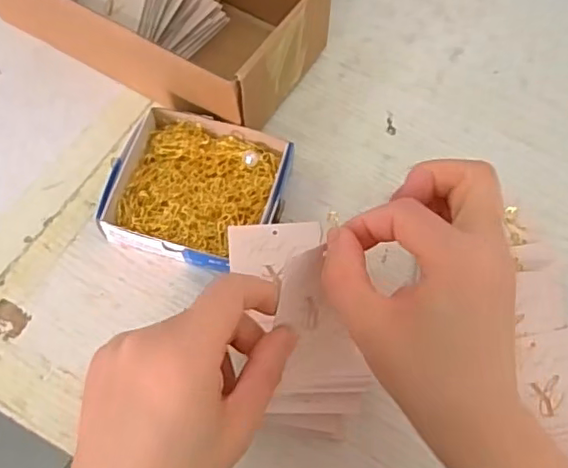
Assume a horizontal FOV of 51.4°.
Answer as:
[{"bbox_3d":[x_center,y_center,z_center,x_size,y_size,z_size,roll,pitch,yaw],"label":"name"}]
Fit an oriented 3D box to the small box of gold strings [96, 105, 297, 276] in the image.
[{"bbox_3d":[-0.057,-0.030,0.409,0.113,0.034,0.108,13,66,6],"label":"small box of gold strings"}]

